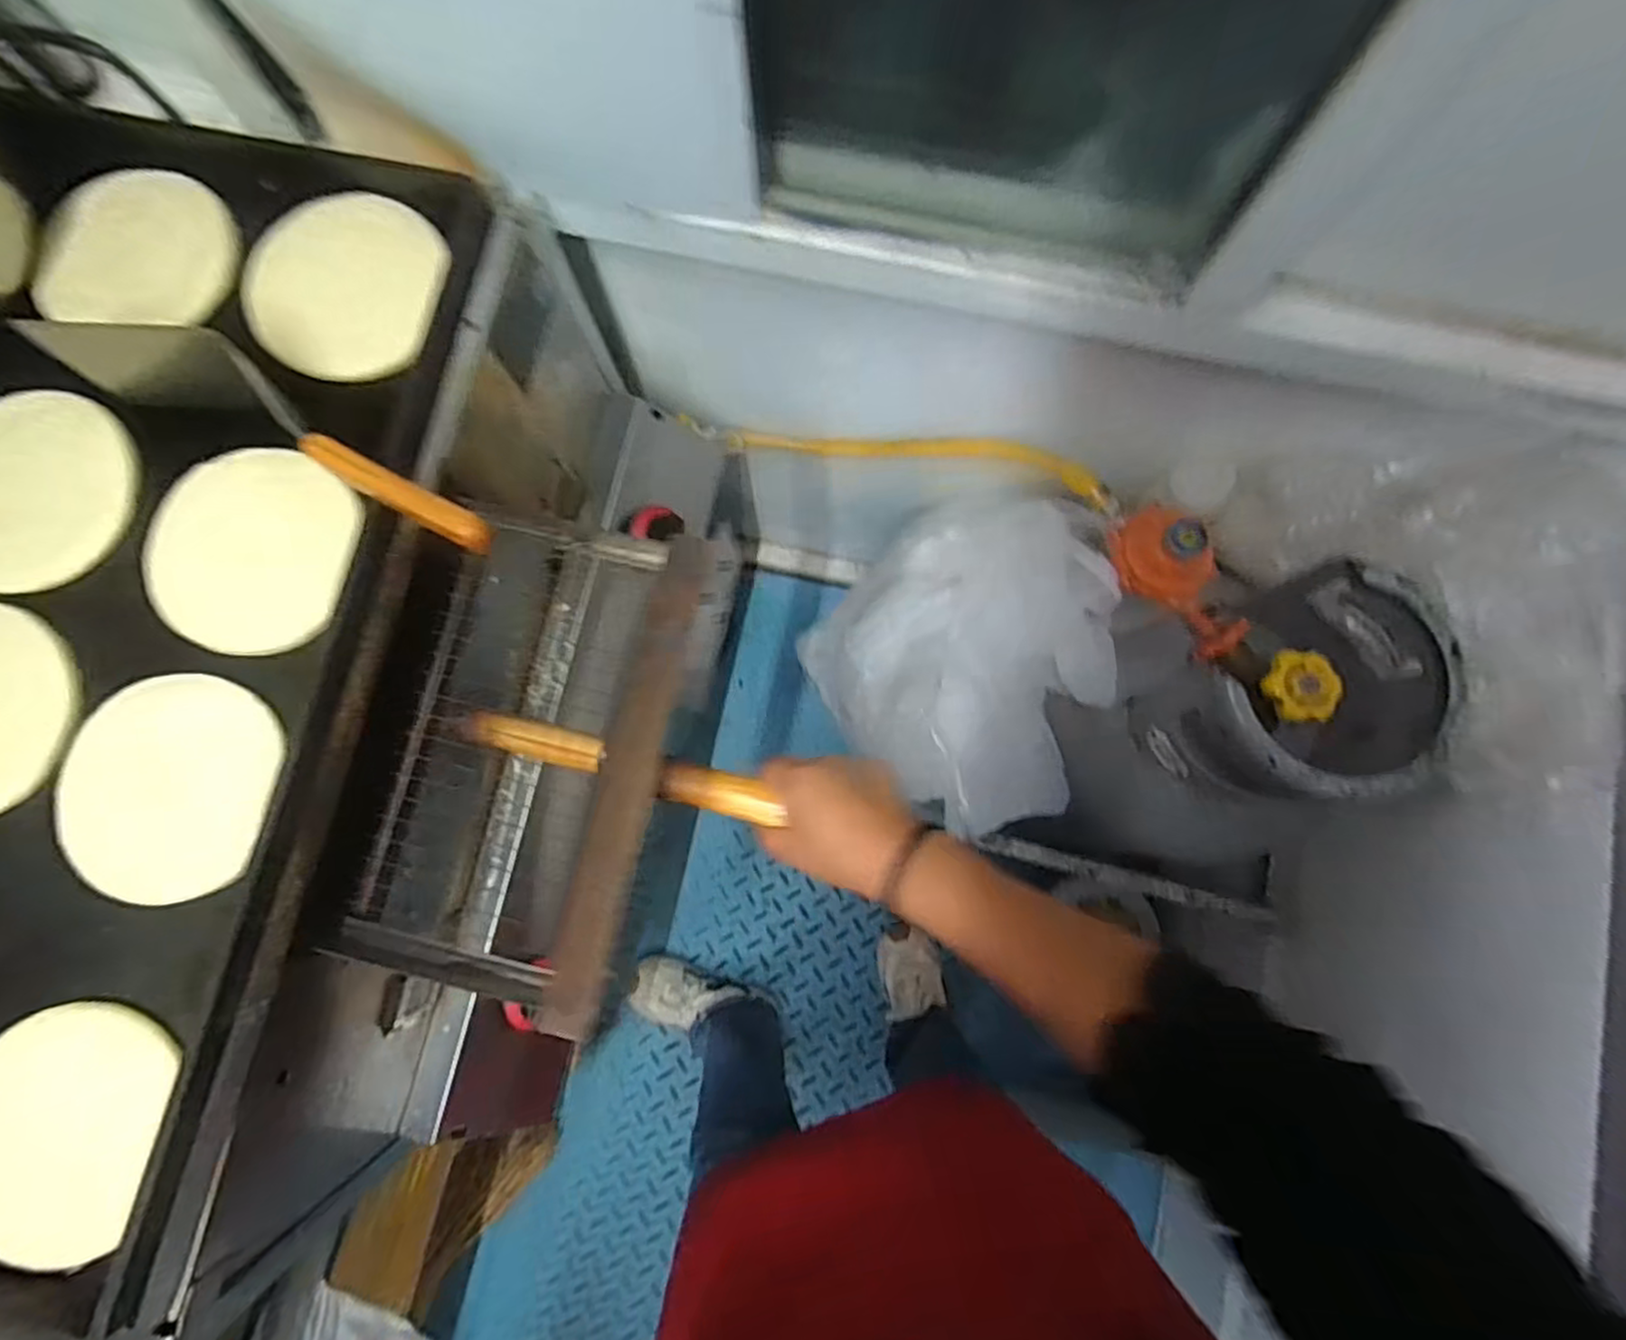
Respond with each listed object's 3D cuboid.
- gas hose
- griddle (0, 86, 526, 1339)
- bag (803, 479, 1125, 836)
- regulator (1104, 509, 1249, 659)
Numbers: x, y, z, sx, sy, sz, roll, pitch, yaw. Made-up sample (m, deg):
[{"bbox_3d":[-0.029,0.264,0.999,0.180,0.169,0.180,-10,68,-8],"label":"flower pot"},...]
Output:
[{"bbox_3d":[0.092,-0.219,0.739,0.428,0.097,0.061,13,82,21],"label":"gas hose"},{"bbox_3d":[-0.513,-0.028,0.415,0.508,0.047,0.678,12,82,3],"label":"griddle"},{"bbox_3d":[0.169,-0.017,0.750,0.311,0.181,0.308,-45,84,-5],"label":"bag"},{"bbox_3d":[0.321,-0.073,0.622,0.062,0.059,0.151,-38,96,-4],"label":"regulator"}]

